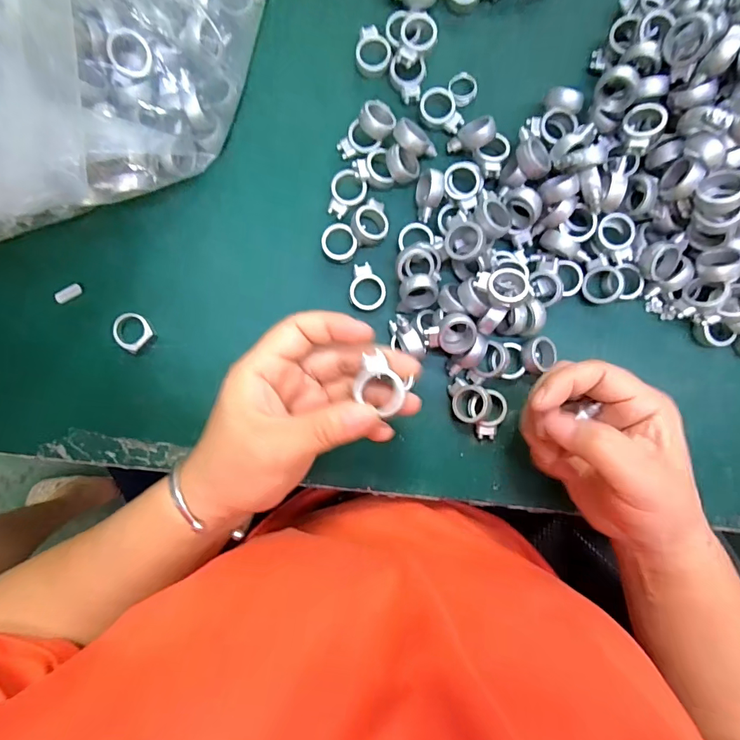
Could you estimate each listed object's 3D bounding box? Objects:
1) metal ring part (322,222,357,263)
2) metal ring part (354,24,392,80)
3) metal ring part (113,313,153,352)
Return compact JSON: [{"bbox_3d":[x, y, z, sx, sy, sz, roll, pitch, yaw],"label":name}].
[{"bbox_3d":[-0.022,-0.091,0.301,0.026,0.006,0.026,0,89,1],"label":"metal ring part"},{"bbox_3d":[0.003,-0.231,0.303,0.025,0.008,0.035,6,89,2],"label":"metal ring part"},{"bbox_3d":[-0.173,-0.029,0.304,0.027,0.011,0.025,0,89,1],"label":"metal ring part"}]

